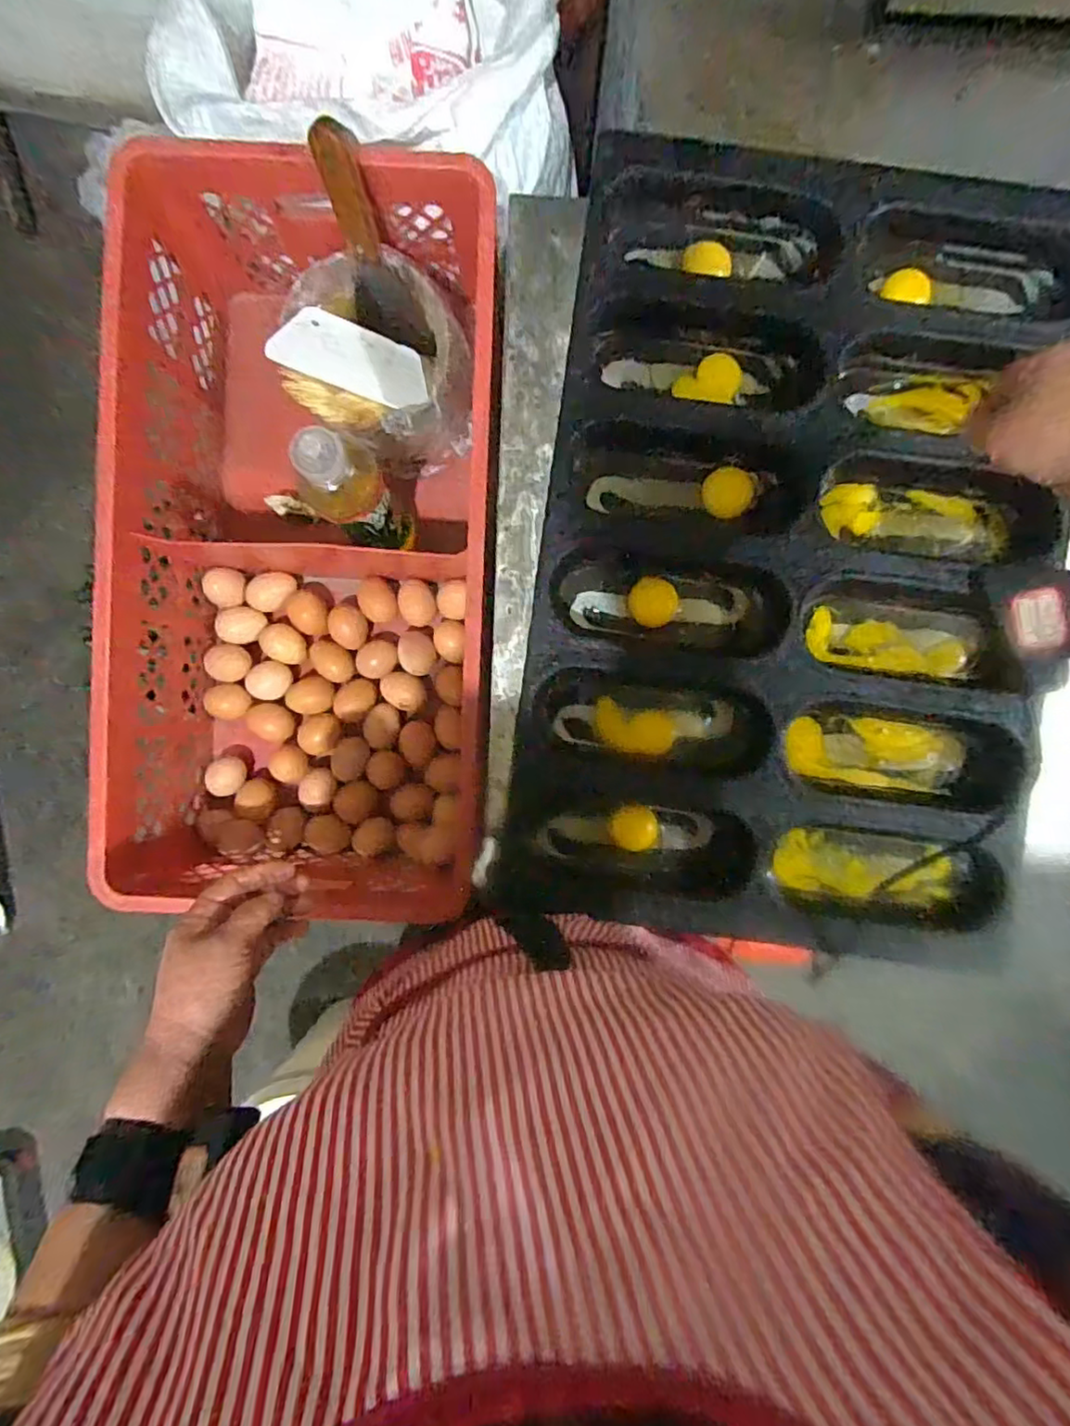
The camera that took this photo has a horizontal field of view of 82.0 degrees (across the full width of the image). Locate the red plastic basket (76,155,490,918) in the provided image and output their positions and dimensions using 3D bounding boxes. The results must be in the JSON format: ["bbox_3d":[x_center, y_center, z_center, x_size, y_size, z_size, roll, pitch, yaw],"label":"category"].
[{"bbox_3d":[-0.203,-0.158,0.609,0.330,0.199,0.665,1,92,0],"label":"red plastic basket"}]

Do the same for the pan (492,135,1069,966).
[{"bbox_3d":[0.206,-0.118,0.491,0.399,0.036,0.599,9,92,0],"label":"pan"}]

